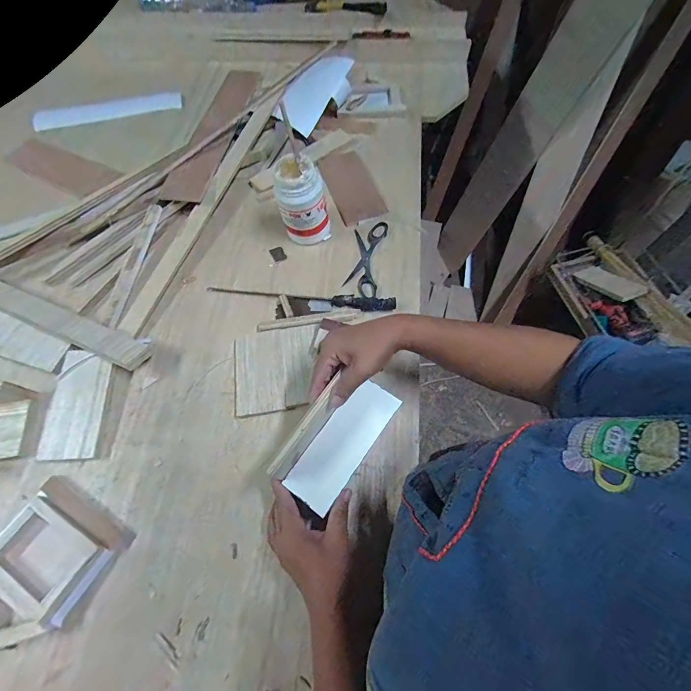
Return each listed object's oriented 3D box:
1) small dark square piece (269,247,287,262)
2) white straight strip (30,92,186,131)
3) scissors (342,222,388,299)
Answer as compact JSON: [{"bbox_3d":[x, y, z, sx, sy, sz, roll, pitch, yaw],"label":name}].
[{"bbox_3d":[-0.120,-0.164,0.608,0.022,0.004,0.032,-26,67,-10],"label":"small dark square piece"},{"bbox_3d":[-0.556,-0.554,0.801,0.332,0.021,0.044,-13,66,-4],"label":"white straight strip"},{"bbox_3d":[0.036,-0.153,0.599,0.057,0.009,0.168,10,66,6],"label":"scissors"}]

